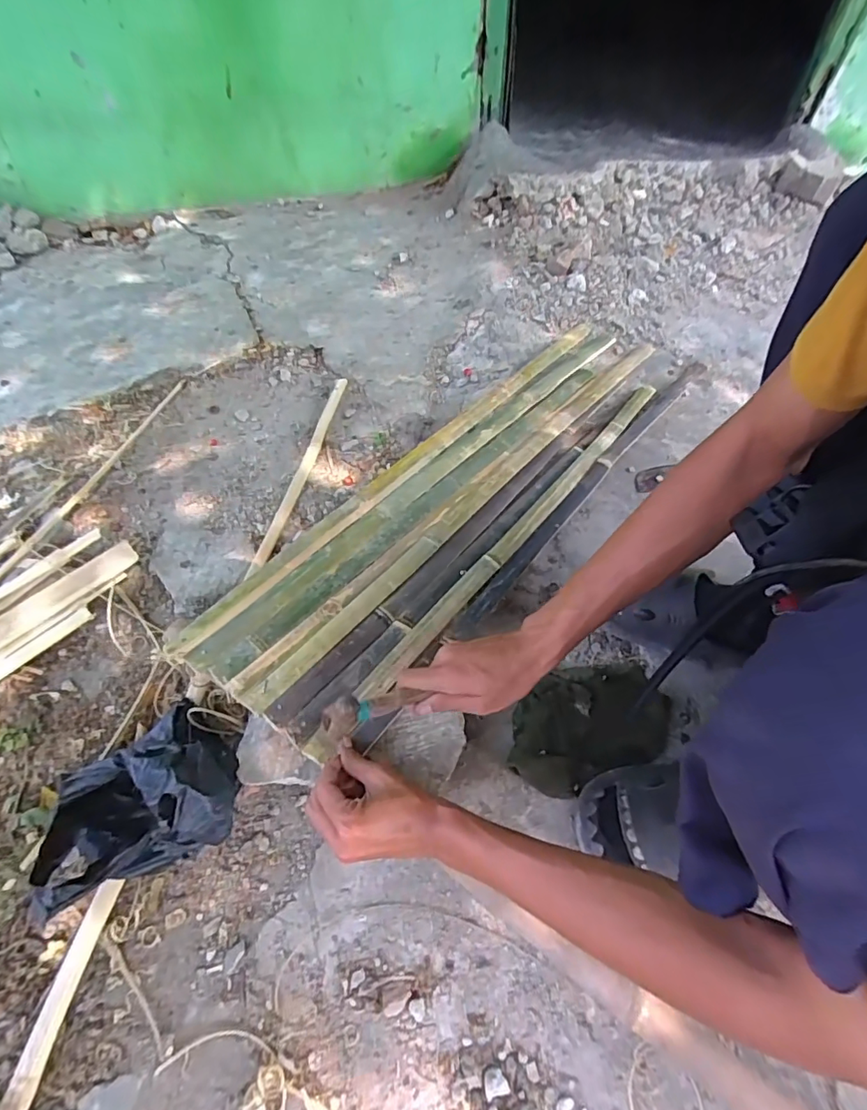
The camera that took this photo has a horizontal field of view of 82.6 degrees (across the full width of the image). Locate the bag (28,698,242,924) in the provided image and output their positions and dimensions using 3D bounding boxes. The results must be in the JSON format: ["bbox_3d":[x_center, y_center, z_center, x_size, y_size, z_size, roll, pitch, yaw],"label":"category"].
[{"bbox_3d":[-0.308,0.248,0.521,0.179,0.114,0.170,-23,58,-18],"label":"bag"}]

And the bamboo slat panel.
[{"bbox_3d":[0.104,-0.125,0.804,0.271,0.030,0.992,35,58,19],"label":"bamboo slat panel"}]

